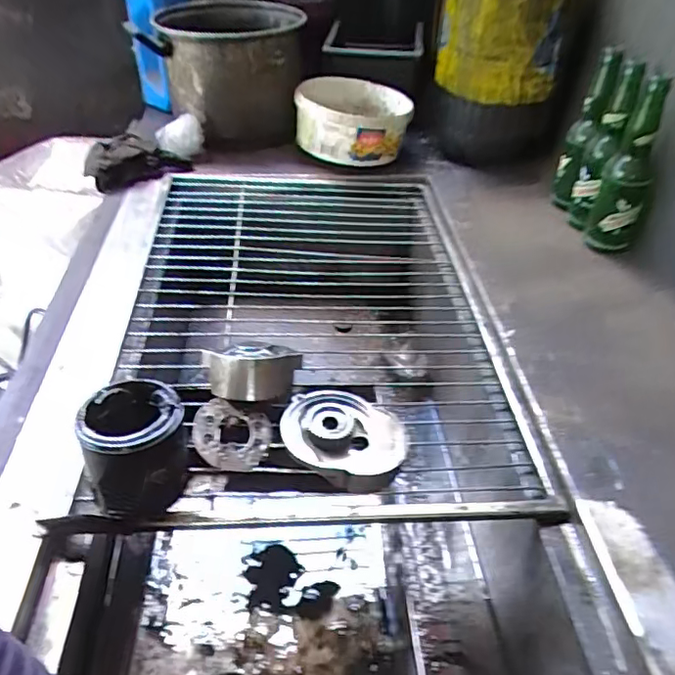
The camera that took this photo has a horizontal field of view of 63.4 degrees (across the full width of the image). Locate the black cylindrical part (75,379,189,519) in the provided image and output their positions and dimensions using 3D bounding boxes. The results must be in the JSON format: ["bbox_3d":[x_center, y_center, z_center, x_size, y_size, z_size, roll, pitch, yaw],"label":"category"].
[{"bbox_3d":[-0.162,0.092,0.439,0.077,0.093,0.085,-8,42,-10],"label":"black cylindrical part"}]

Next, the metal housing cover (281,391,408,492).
[{"bbox_3d":[0.004,0.097,0.503,0.115,0.048,0.085,14,43,13],"label":"metal housing cover"}]

